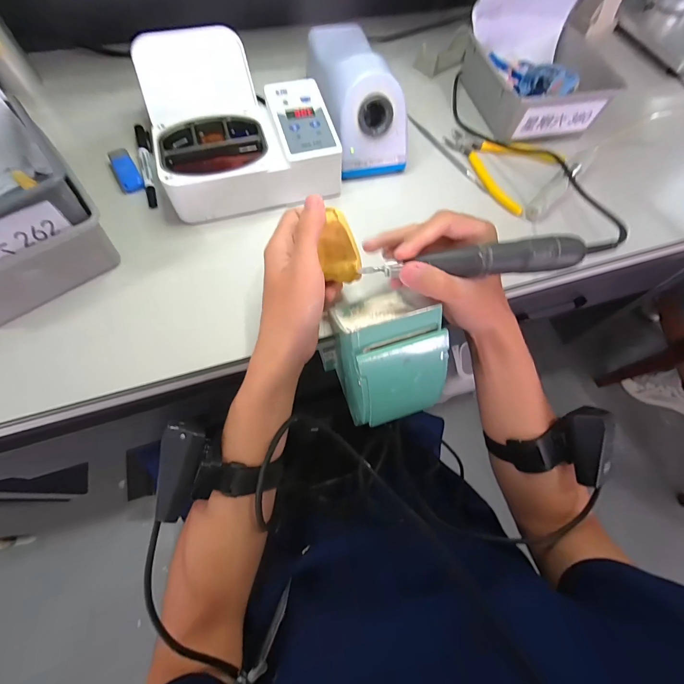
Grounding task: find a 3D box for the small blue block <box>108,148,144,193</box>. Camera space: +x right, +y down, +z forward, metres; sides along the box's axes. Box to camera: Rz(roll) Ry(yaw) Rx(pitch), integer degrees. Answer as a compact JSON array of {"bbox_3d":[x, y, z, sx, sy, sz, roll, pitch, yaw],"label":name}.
[{"bbox_3d":[-0.254,-0.201,0.393,0.025,0.014,0.060,-27,69,-14],"label":"small blue block"}]

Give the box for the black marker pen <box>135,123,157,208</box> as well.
[{"bbox_3d":[-0.236,-0.216,0.401,0.014,0.013,0.137,-17,66,-10],"label":"black marker pen"}]

